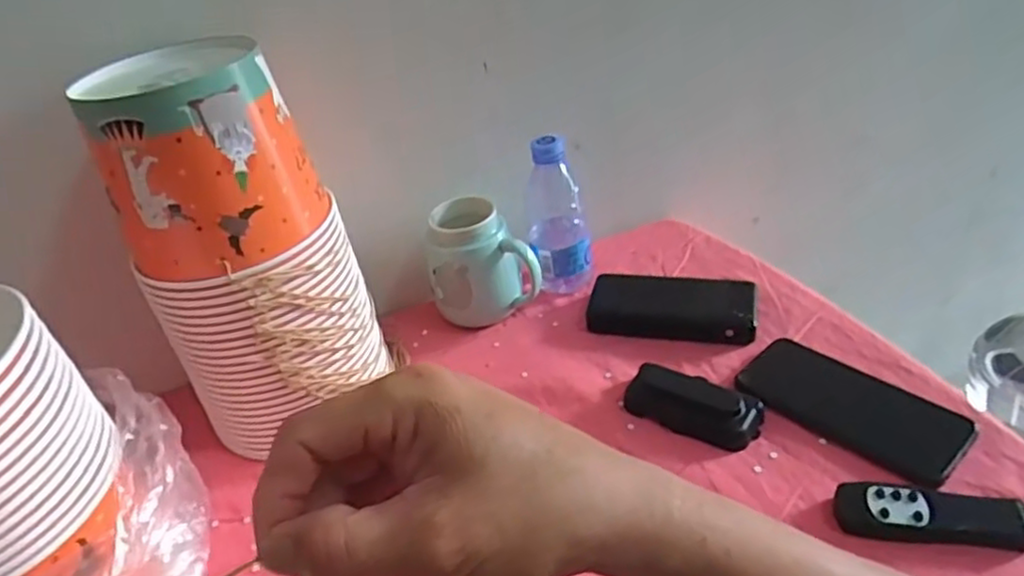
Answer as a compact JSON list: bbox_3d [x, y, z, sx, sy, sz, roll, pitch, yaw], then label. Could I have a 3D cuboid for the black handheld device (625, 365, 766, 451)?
[{"bbox_3d":[0.145,0.092,0.566,0.107,0.022,0.045,19,44,35],"label":"black handheld device"}]

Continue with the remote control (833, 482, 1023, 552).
[{"bbox_3d":[0.278,0.150,0.462,0.114,0.016,0.040,2,37,17],"label":"remote control"}]

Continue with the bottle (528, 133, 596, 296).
[{"bbox_3d":[0.046,-0.072,0.705,0.063,0.152,0.051,-8,35,4],"label":"bottle"}]

